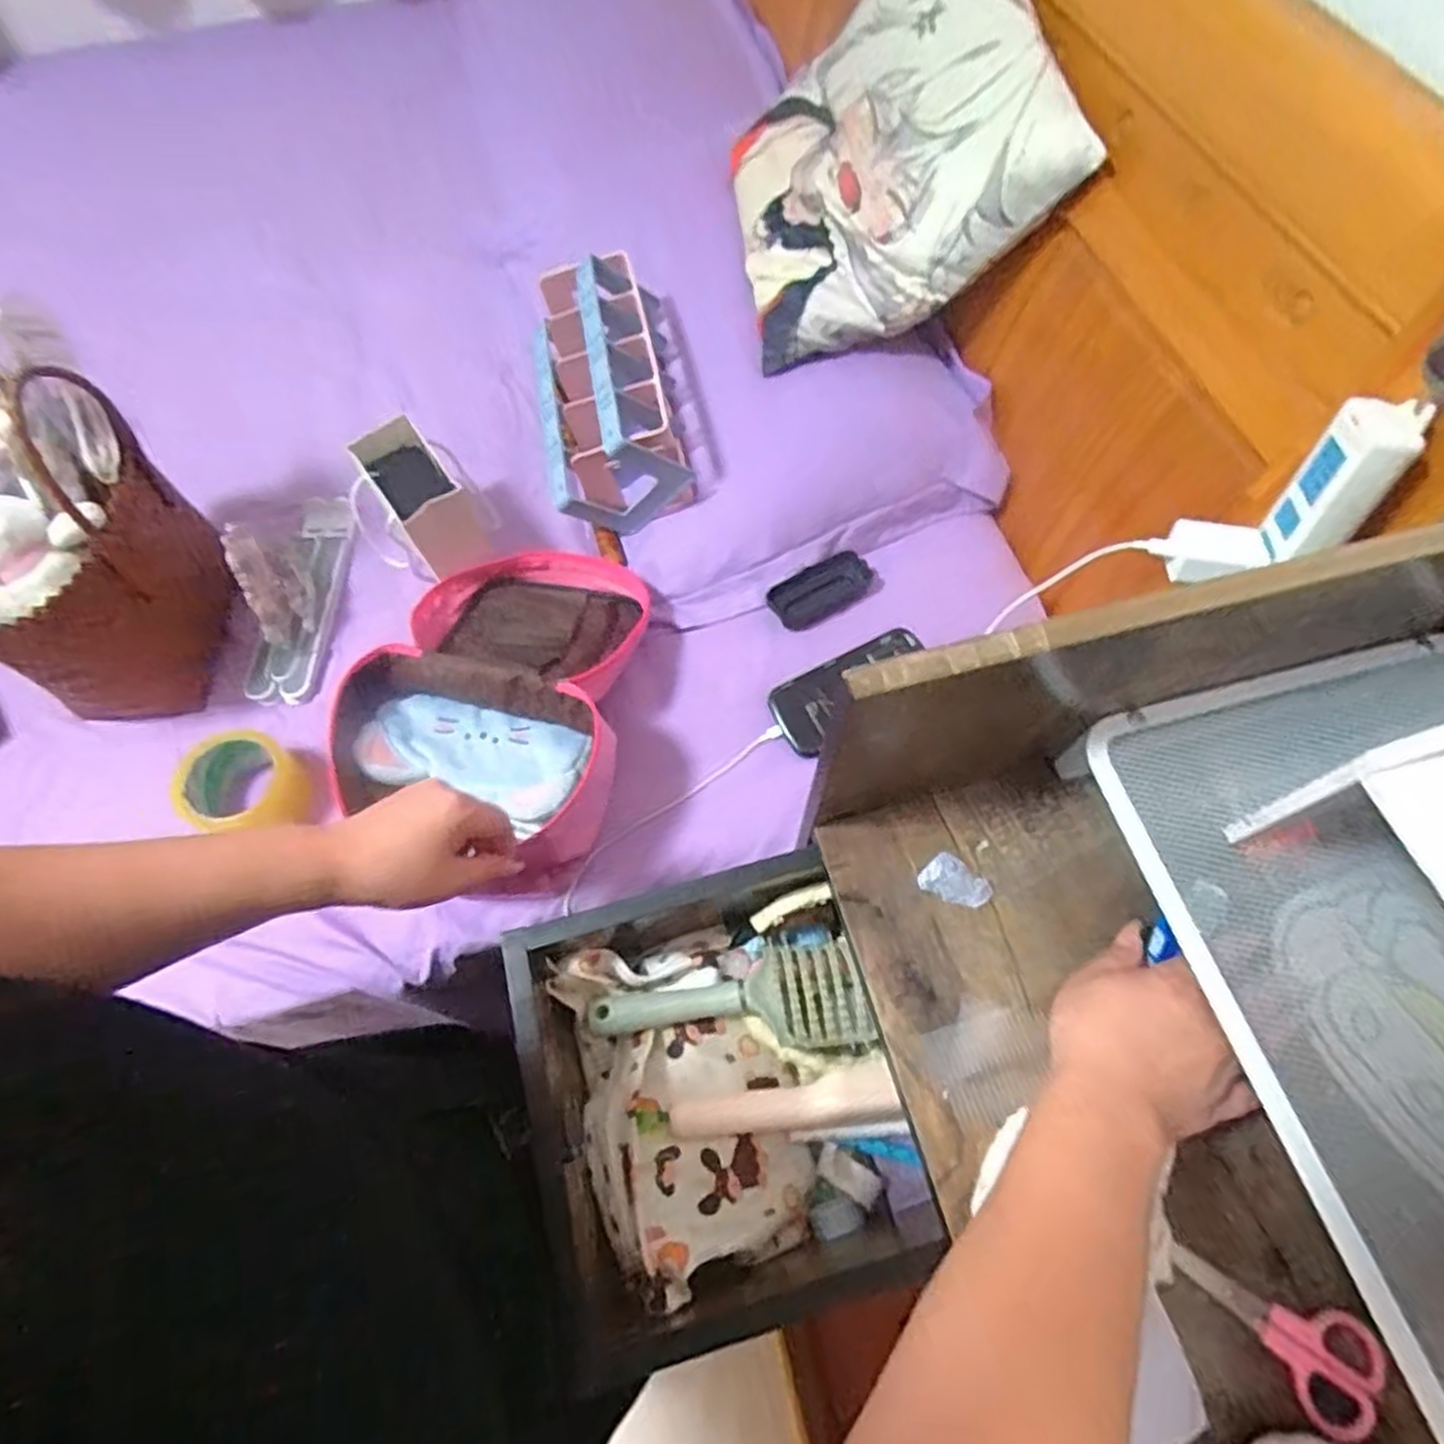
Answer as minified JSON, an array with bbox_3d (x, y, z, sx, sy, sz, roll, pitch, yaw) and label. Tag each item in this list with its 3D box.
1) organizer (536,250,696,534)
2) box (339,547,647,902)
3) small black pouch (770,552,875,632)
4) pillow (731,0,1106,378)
[{"bbox_3d":[-0.125,-0.357,0.828,0.154,0.143,0.244,-11,65,-4],"label":"organizer"},{"bbox_3d":[-0.213,-0.033,0.728,0.250,0.113,0.364,5,65,3],"label":"box"},{"bbox_3d":[0.105,-0.140,0.805,0.104,0.022,0.061,-25,66,-10],"label":"small black pouch"},{"bbox_3d":[0.149,-0.574,0.756,0.080,0.360,0.340,-15,86,-41],"label":"pillow"}]

